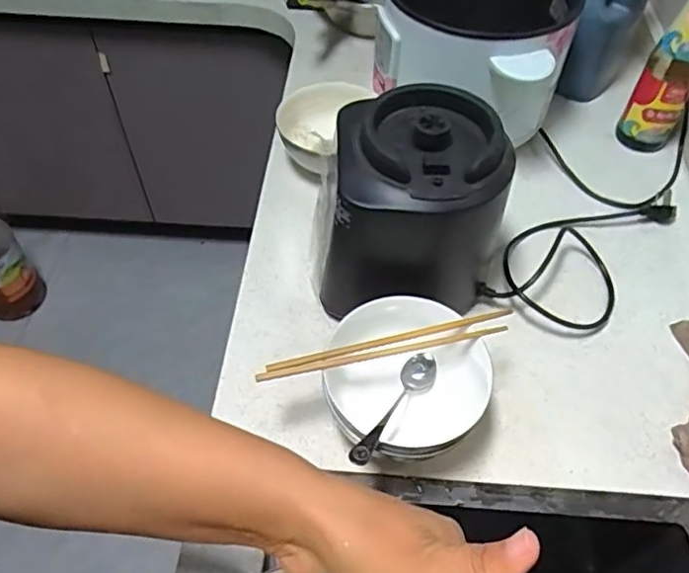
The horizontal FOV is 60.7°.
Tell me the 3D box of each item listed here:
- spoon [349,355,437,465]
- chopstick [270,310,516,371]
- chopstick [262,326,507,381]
[{"bbox_3d":[0.045,0.105,0.513,0.028,0.029,0.146,25,32,17],"label":"spoon"},{"bbox_3d":[0.045,0.048,0.536,0.233,0.011,0.009,-12,53,-11],"label":"chopstick"},{"bbox_3d":[0.036,0.059,0.527,0.229,0.011,0.008,-10,53,-9],"label":"chopstick"}]

